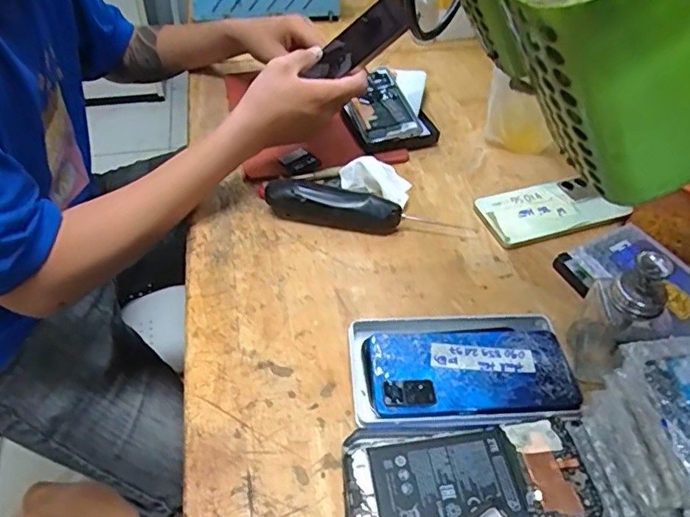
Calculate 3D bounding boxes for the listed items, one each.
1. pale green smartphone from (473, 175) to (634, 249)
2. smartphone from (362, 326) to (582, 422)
[{"bbox_3d":[0.223,-0.055,0.612,0.147,0.011,0.076,-12,48,-13],"label":"pale green smartphone"},{"bbox_3d":[0.100,0.092,0.455,0.163,0.014,0.090,-1,46,-3],"label":"smartphone"}]

